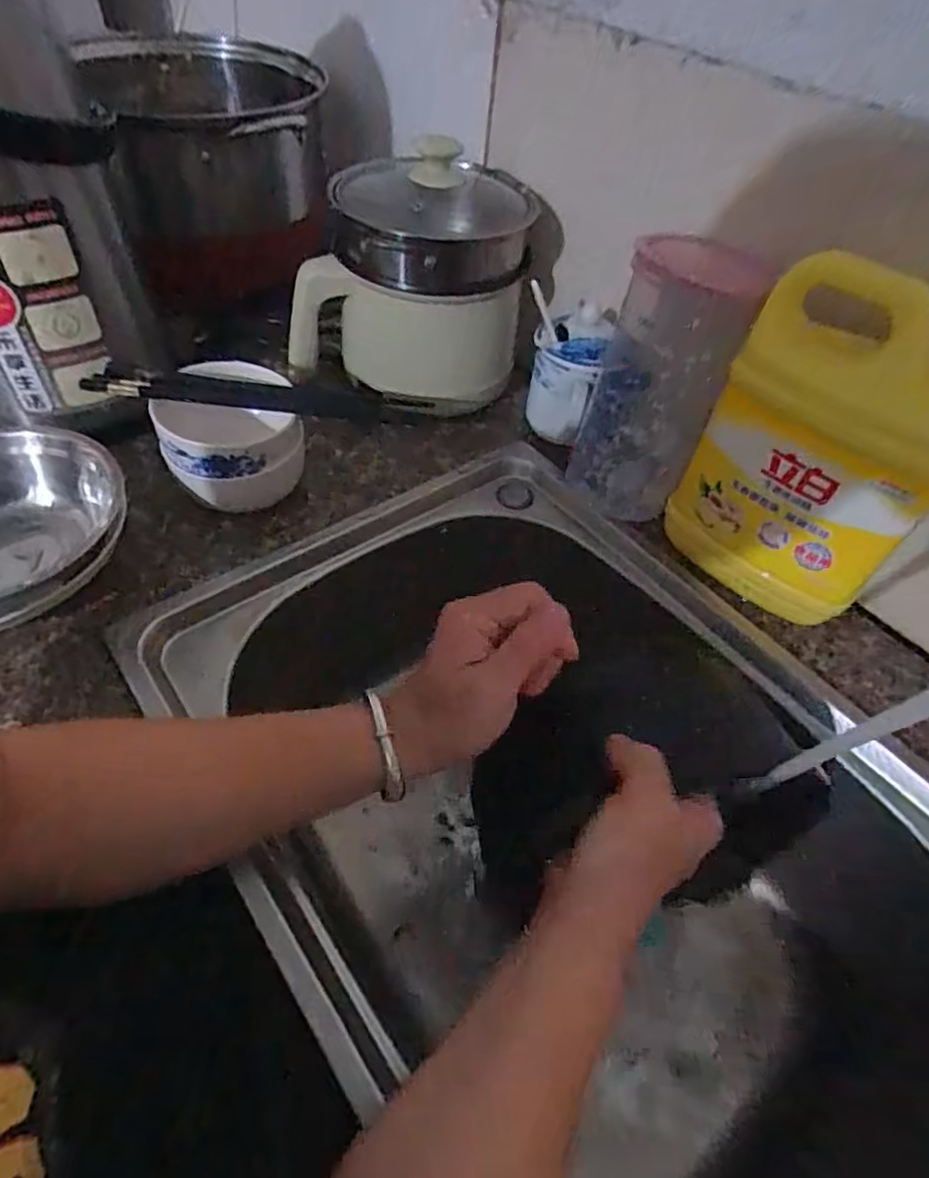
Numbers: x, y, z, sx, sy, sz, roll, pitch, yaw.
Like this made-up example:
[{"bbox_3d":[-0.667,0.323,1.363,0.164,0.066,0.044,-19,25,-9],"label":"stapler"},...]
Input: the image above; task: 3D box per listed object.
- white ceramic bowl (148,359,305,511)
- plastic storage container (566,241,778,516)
[{"bbox_3d":[-0.171,-0.108,0.484,0.102,0.085,0.106,4,51,-5],"label":"white ceramic bowl"},{"bbox_3d":[0.141,-0.149,0.467,0.082,0.213,0.078,19,51,7],"label":"plastic storage container"}]

